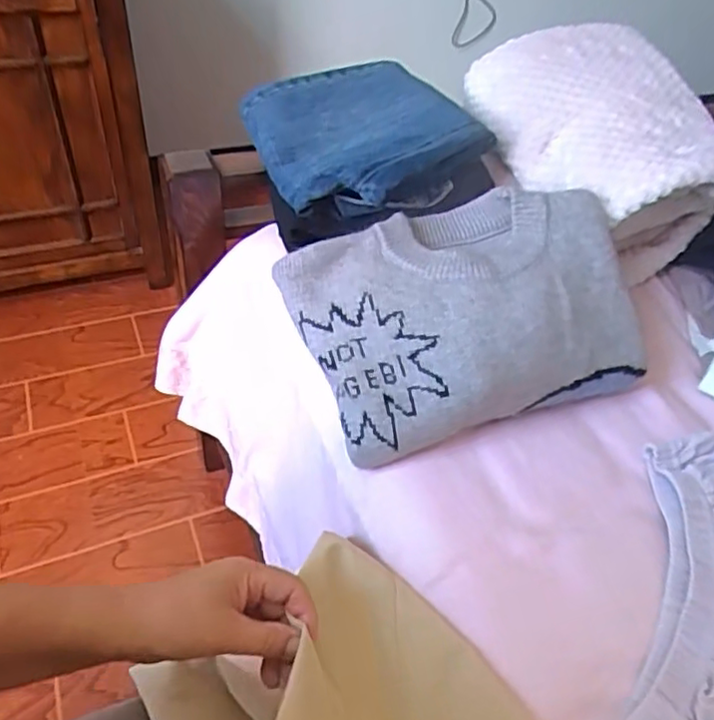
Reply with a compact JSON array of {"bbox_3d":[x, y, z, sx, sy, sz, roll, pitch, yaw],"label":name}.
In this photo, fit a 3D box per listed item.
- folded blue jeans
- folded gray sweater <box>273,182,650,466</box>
[{"bbox_3d":[0.012,-0.241,0.716,0.231,0.087,0.282,-13,48,-19],"label":"folded blue jeans"},{"bbox_3d":[0.101,-0.051,0.583,0.298,0.060,0.210,-17,68,-10],"label":"folded gray sweater"}]

